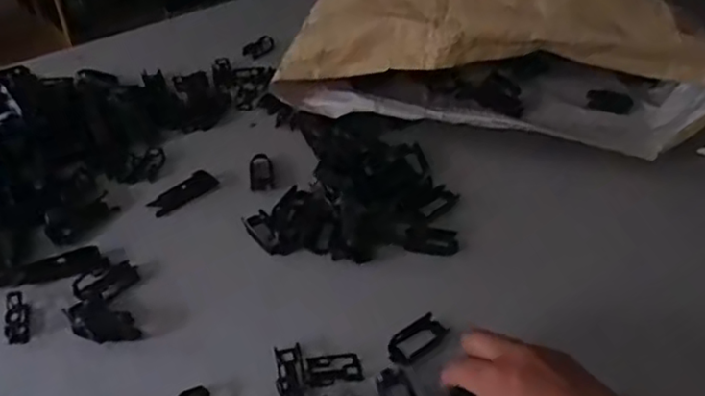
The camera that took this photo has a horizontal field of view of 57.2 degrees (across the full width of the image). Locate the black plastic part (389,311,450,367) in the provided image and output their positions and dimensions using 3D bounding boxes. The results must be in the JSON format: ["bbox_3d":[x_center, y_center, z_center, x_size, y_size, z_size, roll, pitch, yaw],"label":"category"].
[{"bbox_3d":[0.049,0.107,0.492,0.051,0.007,0.025,-28,52,-31],"label":"black plastic part"}]

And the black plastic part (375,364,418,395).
[{"bbox_3d":[0.034,0.141,0.453,0.024,0.008,0.050,-15,46,-21],"label":"black plastic part"}]

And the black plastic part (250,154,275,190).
[{"bbox_3d":[-0.088,-0.026,0.625,0.023,0.007,0.049,-4,43,-11],"label":"black plastic part"}]

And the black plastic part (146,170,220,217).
[{"bbox_3d":[-0.157,-0.005,0.602,0.025,0.008,0.065,36,50,29],"label":"black plastic part"}]

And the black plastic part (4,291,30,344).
[{"bbox_3d":[-0.256,0.088,0.495,0.015,0.012,0.045,-10,45,-17],"label":"black plastic part"}]

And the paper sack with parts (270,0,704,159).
[{"bbox_3d":[0.199,-0.287,0.801,0.430,0.189,0.535,11,43,6],"label":"paper sack with parts"}]

